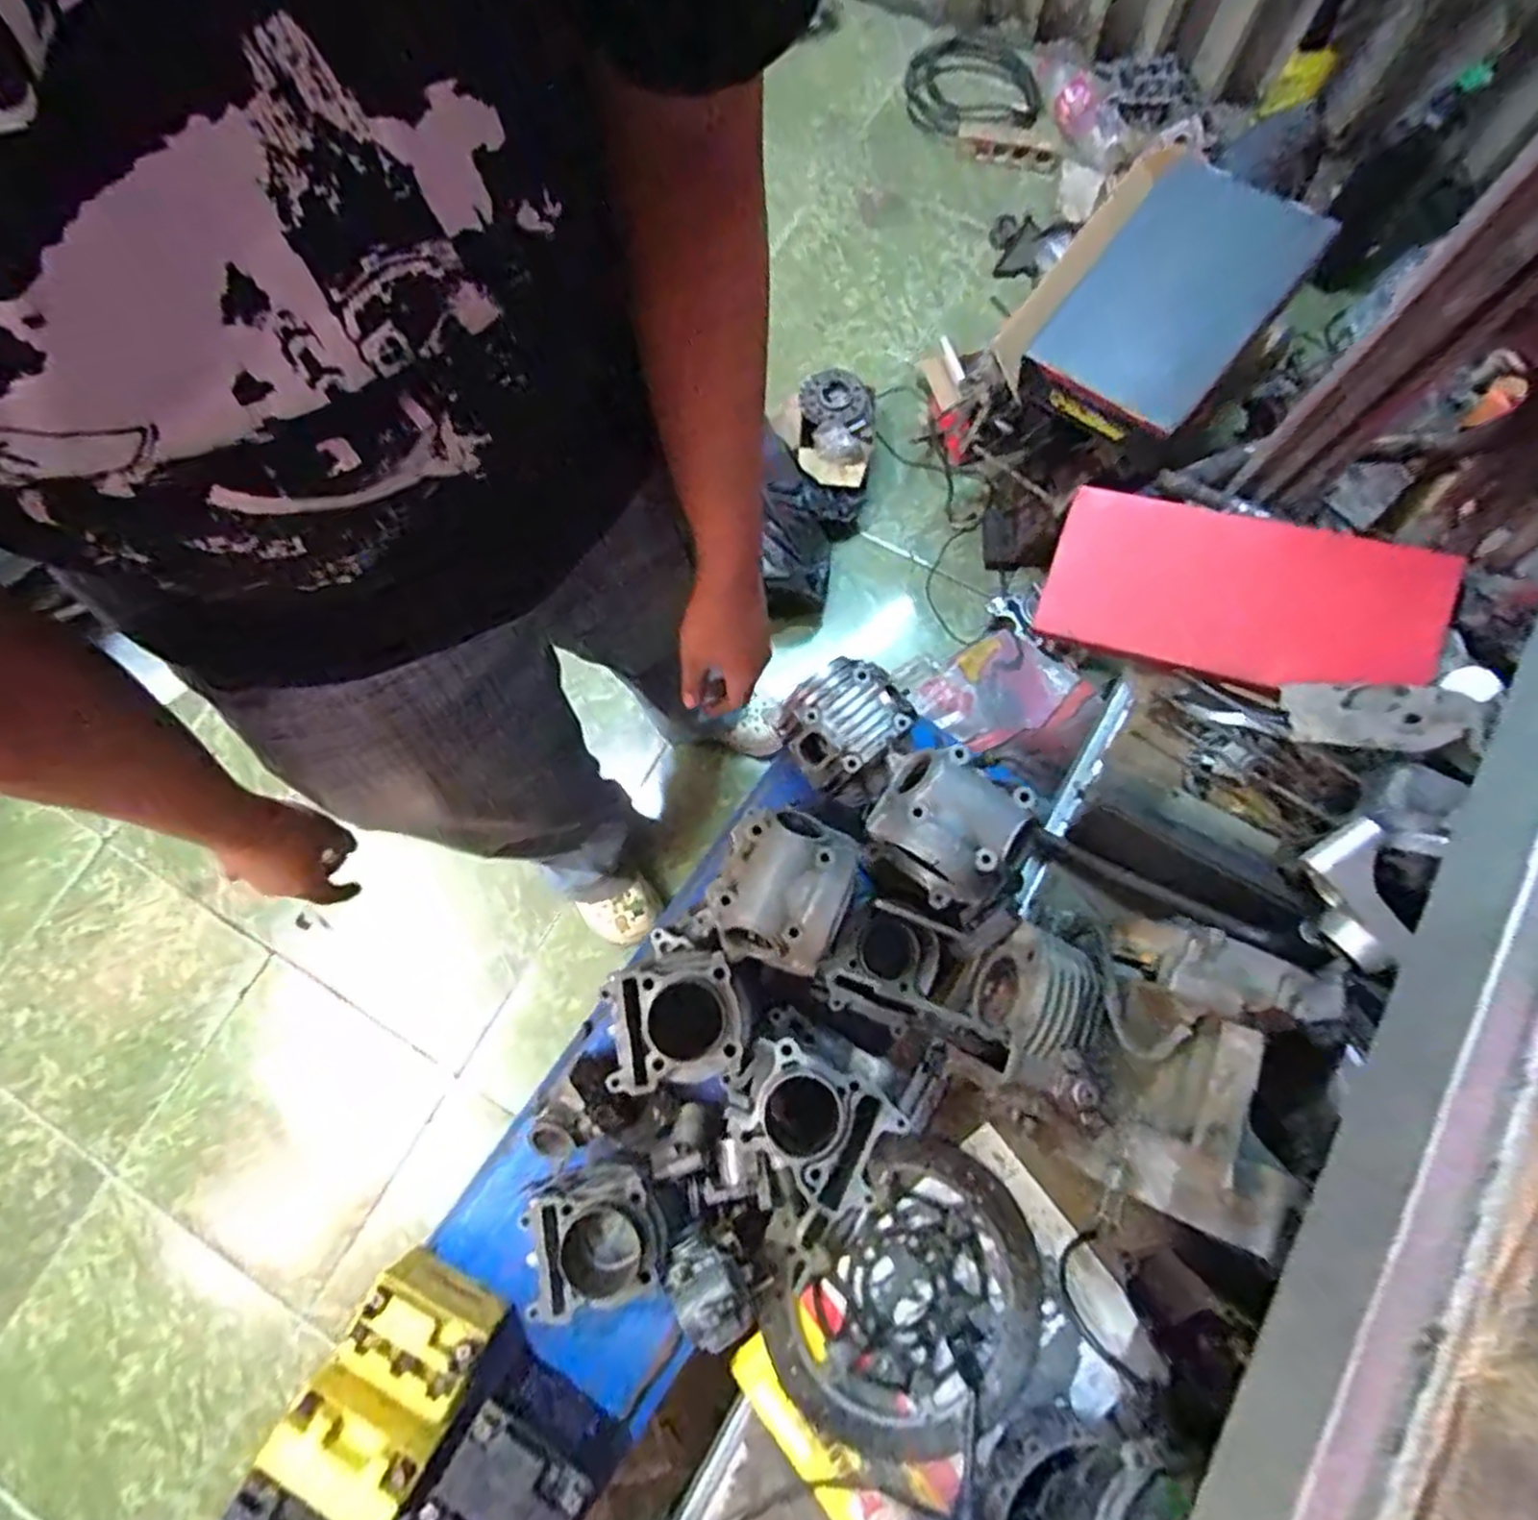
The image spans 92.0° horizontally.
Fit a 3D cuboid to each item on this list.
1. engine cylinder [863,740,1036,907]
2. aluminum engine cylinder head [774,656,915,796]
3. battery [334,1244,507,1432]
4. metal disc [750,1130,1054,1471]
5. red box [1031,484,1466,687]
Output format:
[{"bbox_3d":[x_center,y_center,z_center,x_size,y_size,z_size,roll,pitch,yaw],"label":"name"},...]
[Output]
[{"bbox_3d":[0.152,0.059,0.658,0.123,0.090,0.105,31,78,10],"label":"engine cylinder"},{"bbox_3d":[0.076,-0.043,0.777,0.128,0.074,0.113,-39,77,-8],"label":"aluminum engine cylinder head"},{"bbox_3d":[-0.309,0.514,0.670,0.113,0.079,0.068,30,78,10],"label":"battery"},{"bbox_3d":[0.126,0.492,0.674,0.246,0.013,0.225,-32,76,-6],"label":"metal disc"},{"bbox_3d":[0.497,-0.179,0.797,0.367,0.046,0.187,20,83,22],"label":"red box"}]

